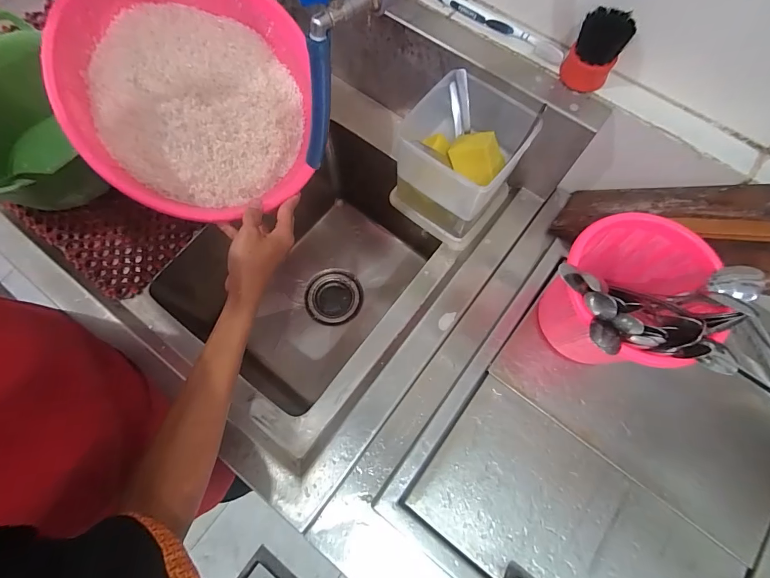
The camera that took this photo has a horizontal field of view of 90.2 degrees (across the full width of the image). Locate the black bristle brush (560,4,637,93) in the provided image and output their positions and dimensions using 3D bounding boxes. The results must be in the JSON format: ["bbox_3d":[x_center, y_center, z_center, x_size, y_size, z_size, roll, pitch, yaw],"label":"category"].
[{"bbox_3d":[0.237,-0.267,0.433,0.051,0.065,0.047,30,74,9],"label":"black bristle brush"}]

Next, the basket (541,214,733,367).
[{"bbox_3d":[0.269,0.019,0.446,0.127,0.148,0.148,20,74,7],"label":"basket"}]

